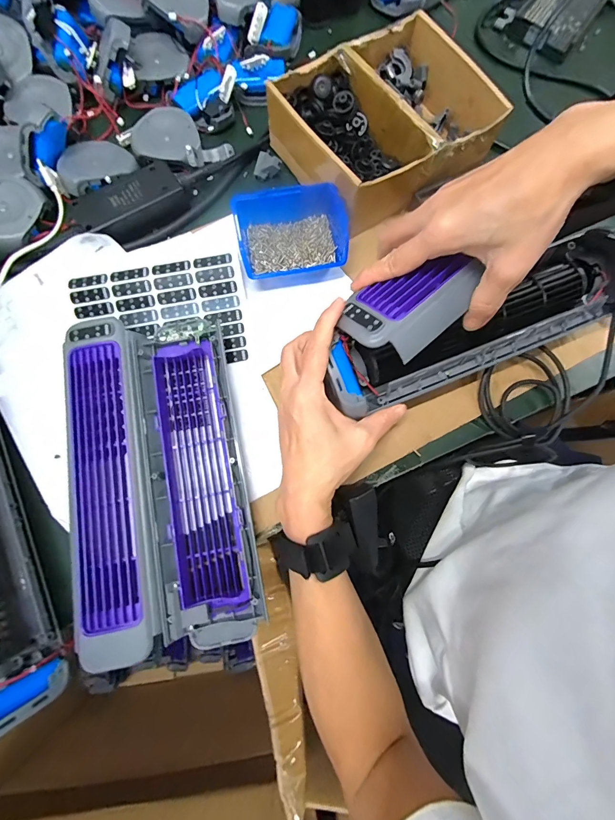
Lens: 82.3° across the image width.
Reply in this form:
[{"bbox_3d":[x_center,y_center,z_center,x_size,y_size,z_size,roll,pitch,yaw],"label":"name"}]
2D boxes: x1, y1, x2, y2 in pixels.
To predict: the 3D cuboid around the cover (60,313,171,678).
[{"bbox_3d":[-0.171,0.058,0.314,0.074,0.022,0.289,-11,76,-5],"label":"cover"}]

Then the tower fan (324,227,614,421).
[{"bbox_3d":[0.156,-0.084,0.304,0.300,0.082,0.085,-18,77,-12],"label":"tower fan"}]

